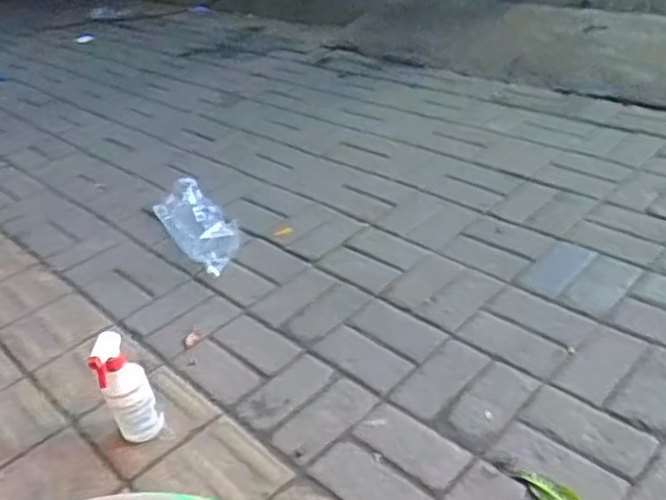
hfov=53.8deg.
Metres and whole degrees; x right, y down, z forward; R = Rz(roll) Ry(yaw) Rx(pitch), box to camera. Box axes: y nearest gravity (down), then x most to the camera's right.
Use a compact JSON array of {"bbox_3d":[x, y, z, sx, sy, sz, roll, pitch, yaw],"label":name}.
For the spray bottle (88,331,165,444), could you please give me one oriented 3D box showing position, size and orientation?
[{"bbox_3d":[-0.335,0.236,1.076,0.074,0.202,0.072,-22,36,-20],"label":"spray bottle"}]

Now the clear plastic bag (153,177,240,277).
[{"bbox_3d":[-0.351,-0.077,1.663,0.131,0.069,0.441,-24,37,-23],"label":"clear plastic bag"}]

